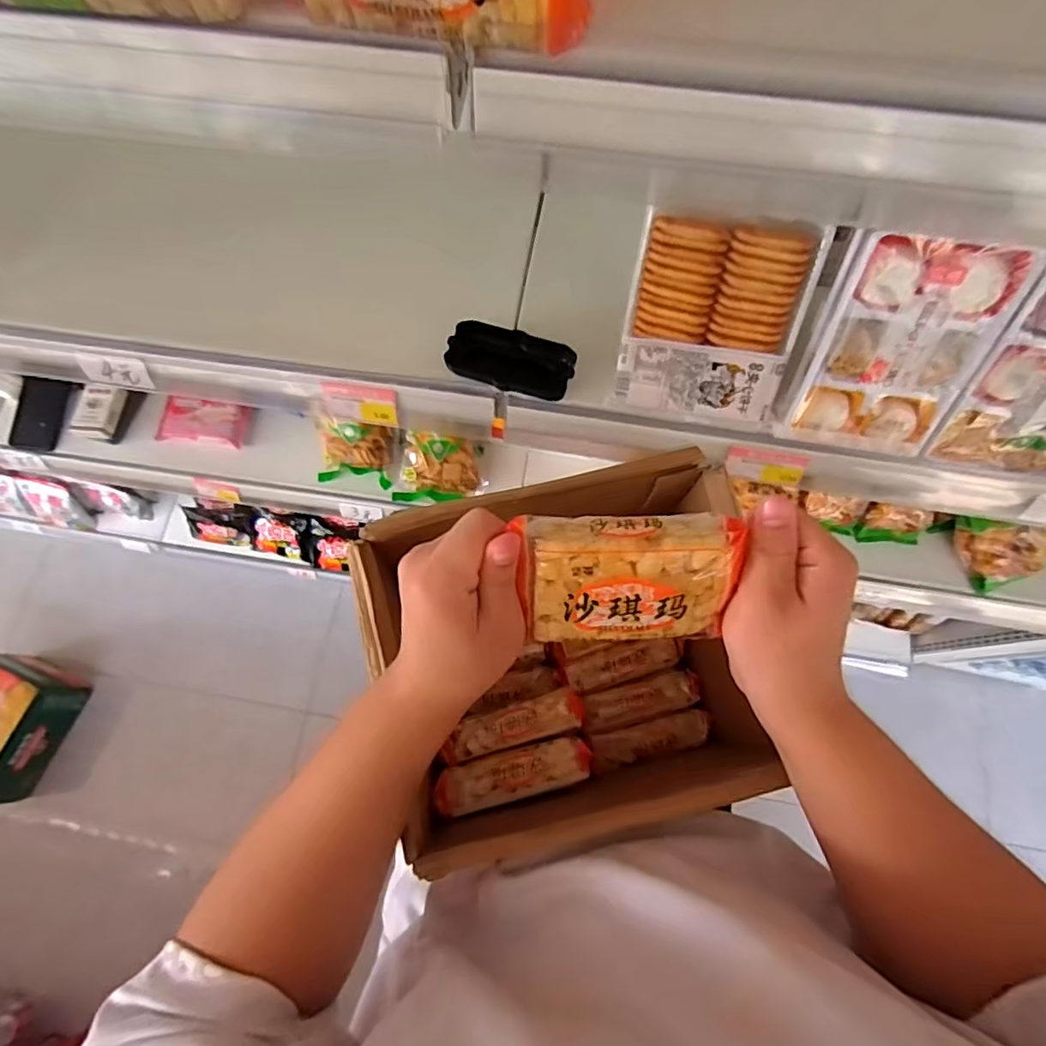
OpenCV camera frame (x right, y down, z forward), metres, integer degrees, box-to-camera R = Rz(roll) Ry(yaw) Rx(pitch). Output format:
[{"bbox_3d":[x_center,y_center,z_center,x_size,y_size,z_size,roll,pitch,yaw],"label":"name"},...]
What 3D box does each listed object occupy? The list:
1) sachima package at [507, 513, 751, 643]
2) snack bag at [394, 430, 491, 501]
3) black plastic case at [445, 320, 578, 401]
[{"bbox_3d":[0.058,0.031,0.325,0.112,0.030,0.071,-2,110,-1],"label":"sachima package"},{"bbox_3d":[-0.129,-0.084,0.904,0.134,0.106,0.028,3,30,2],"label":"snack bag"},{"bbox_3d":[-0.011,-0.144,0.522,0.109,0.016,0.055,11,75,4],"label":"black plastic case"}]

